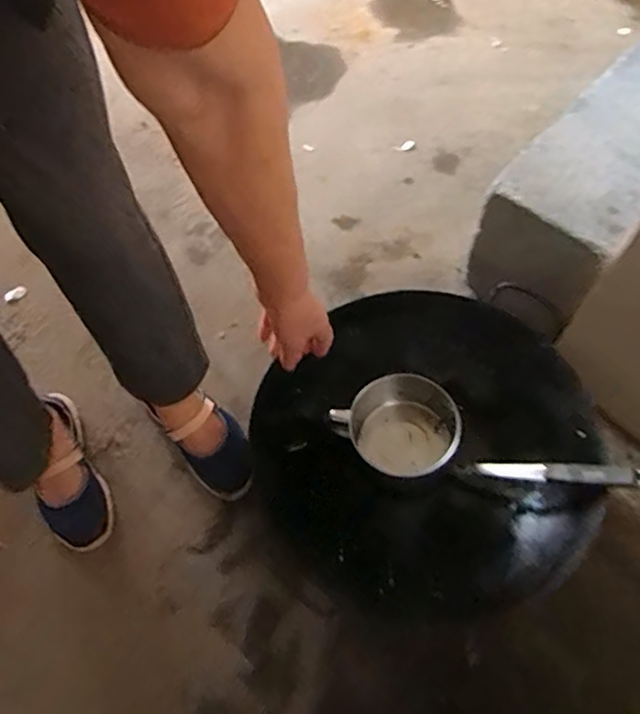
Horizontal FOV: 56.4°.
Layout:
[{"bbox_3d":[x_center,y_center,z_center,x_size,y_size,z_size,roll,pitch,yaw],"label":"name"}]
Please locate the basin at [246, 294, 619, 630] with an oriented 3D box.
[{"bbox_3d":[0.138,0.145,0.860,0.456,0.159,0.454,-39,68,-17],"label":"basin"}]

